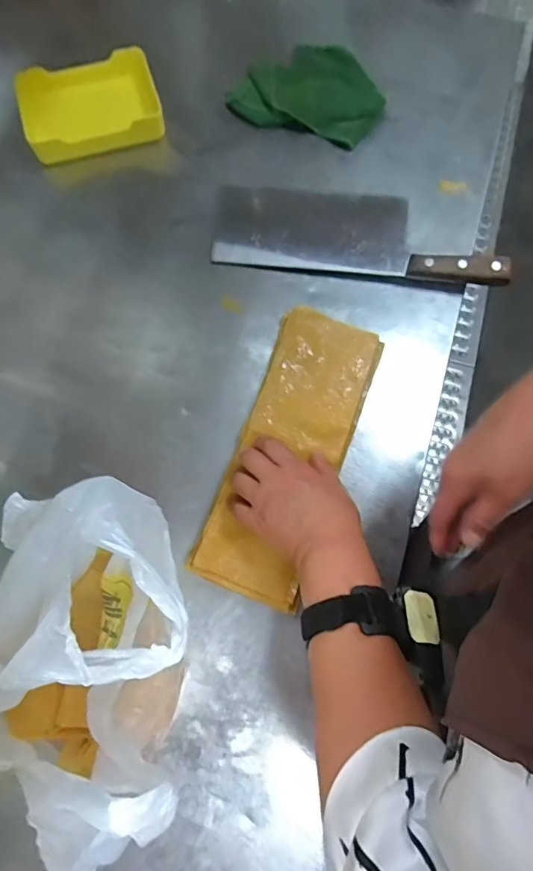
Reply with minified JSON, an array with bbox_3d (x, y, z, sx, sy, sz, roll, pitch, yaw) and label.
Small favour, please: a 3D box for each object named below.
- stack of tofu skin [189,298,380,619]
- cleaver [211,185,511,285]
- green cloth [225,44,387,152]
[{"bbox_3d":[0.026,0.007,0.485,0.110,0.021,0.305,22,72,7],"label":"stack of tofu skin"},{"bbox_3d":[0.110,-0.245,0.566,0.339,0.025,0.109,7,74,2],"label":"cleaver"},{"bbox_3d":[0.061,-0.470,0.633,0.193,0.023,0.150,19,75,6],"label":"green cloth"}]

